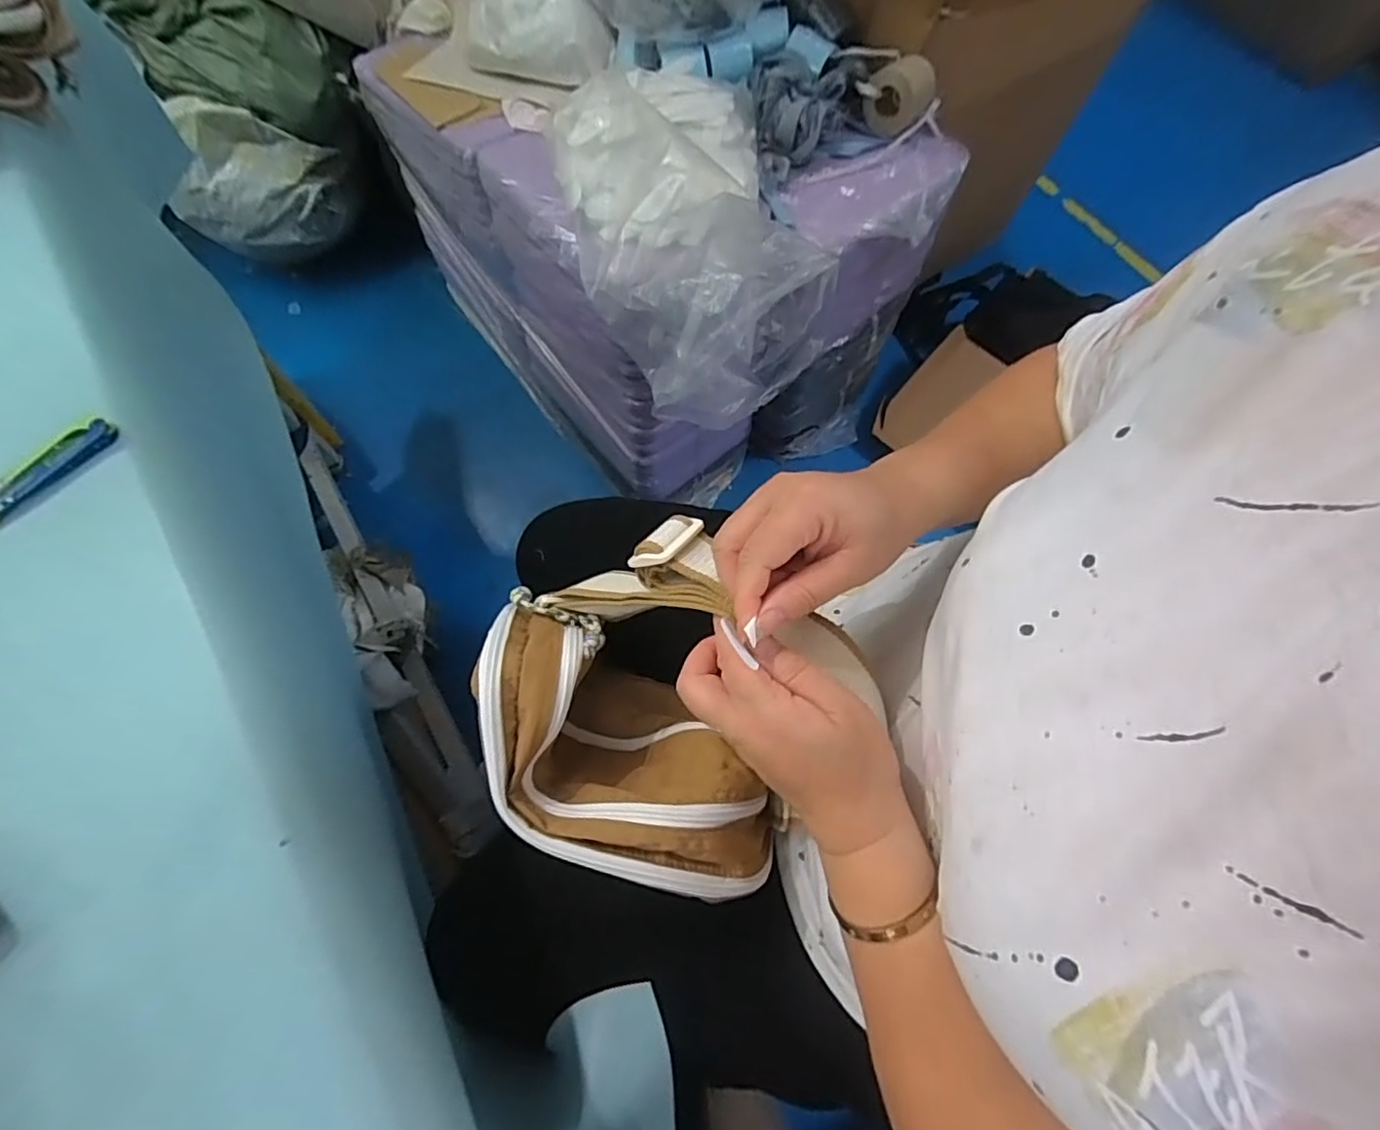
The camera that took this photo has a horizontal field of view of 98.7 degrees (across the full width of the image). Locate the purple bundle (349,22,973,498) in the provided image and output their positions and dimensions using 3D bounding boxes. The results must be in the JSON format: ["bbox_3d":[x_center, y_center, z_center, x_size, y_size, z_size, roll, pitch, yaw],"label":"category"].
[{"bbox_3d":[-0.076,-0.550,0.992,0.516,0.545,0.840,-39,76,-13],"label":"purple bundle"}]

